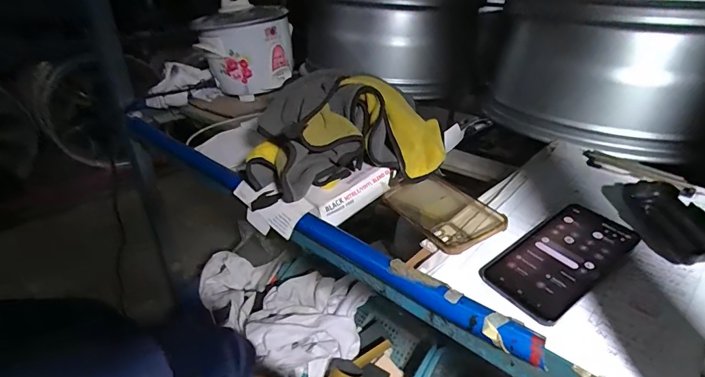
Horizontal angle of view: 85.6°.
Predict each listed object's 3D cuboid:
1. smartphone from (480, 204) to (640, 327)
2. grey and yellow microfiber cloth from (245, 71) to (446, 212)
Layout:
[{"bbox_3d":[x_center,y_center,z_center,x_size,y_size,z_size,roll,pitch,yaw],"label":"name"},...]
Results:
[{"bbox_3d":[0.214,0.069,0.390,0.163,0.009,0.079,-27,45,-24],"label":"smartphone"},{"bbox_3d":[-0.017,-0.079,0.511,0.247,0.116,0.140,-10,31,-19],"label":"grey and yellow microfiber cloth"}]

